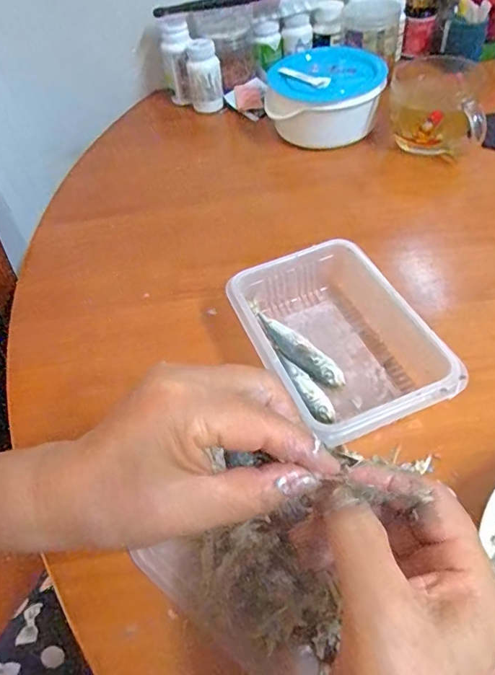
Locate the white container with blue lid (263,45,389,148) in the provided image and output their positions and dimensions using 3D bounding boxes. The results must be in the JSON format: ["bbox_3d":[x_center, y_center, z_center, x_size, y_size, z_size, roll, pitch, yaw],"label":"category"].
[{"bbox_3d":[0.105,-0.331,0.650,0.151,0.081,0.127,2,50,8],"label":"white container with blue lid"}]

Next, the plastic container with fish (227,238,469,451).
[{"bbox_3d":[0.077,0.003,0.394,0.112,0.051,0.178,-21,51,-11],"label":"plastic container with fish"}]

